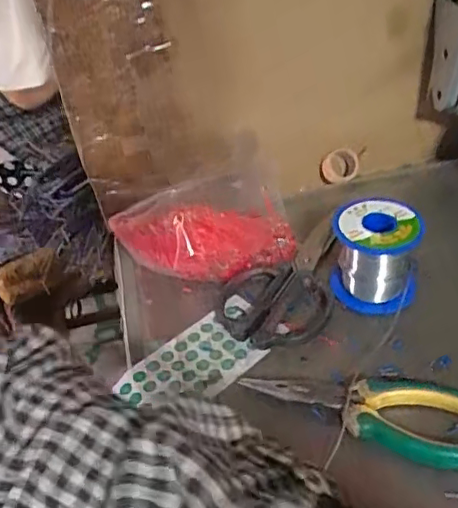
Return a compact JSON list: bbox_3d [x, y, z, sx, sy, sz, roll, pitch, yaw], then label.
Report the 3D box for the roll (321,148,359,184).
[{"bbox_3d":[0.108,-0.084,0.569,0.035,0.037,0.013,3,40,13],"label":"roll"}]

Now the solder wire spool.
[{"bbox_3d":[0.111,0.001,0.441,0.062,0.066,0.062,5,40,16],"label":"solder wire spool"}]

